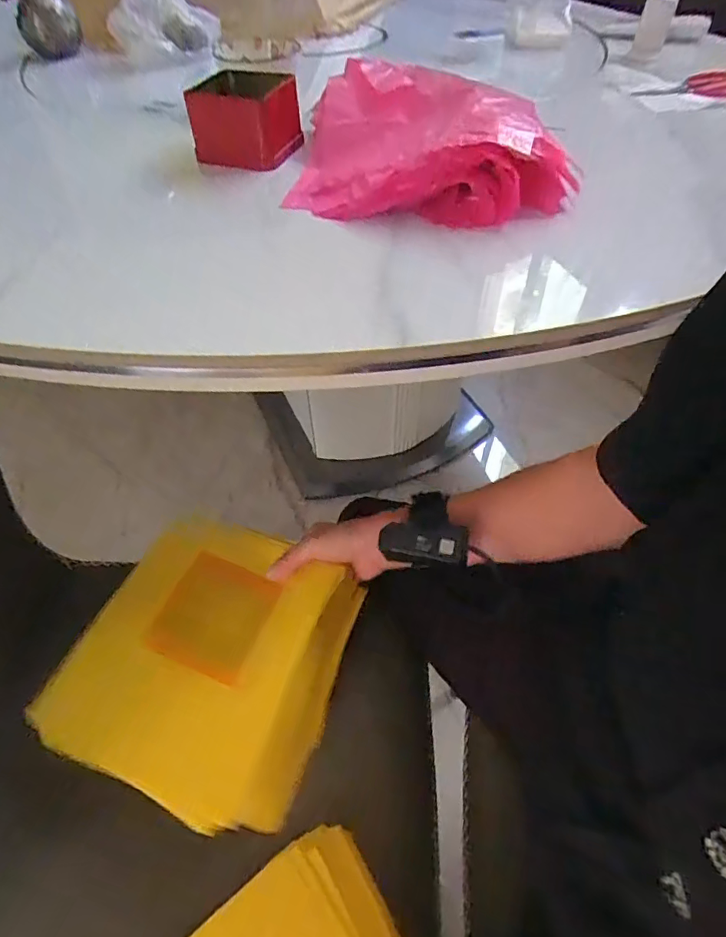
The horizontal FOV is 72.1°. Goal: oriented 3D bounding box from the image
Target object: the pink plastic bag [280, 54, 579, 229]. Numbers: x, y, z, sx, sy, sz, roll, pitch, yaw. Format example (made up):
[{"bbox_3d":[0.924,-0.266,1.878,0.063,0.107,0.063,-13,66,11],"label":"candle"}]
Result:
[{"bbox_3d":[0.069,-0.323,0.488,0.271,0.069,0.202,11,53,10],"label":"pink plastic bag"}]

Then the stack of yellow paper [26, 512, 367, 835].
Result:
[{"bbox_3d":[-0.135,0.174,0.463,0.230,0.028,0.233,27,67,1],"label":"stack of yellow paper"}]

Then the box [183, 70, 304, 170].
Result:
[{"bbox_3d":[-0.127,-0.382,0.545,0.096,0.062,0.098,14,53,12],"label":"box"}]

